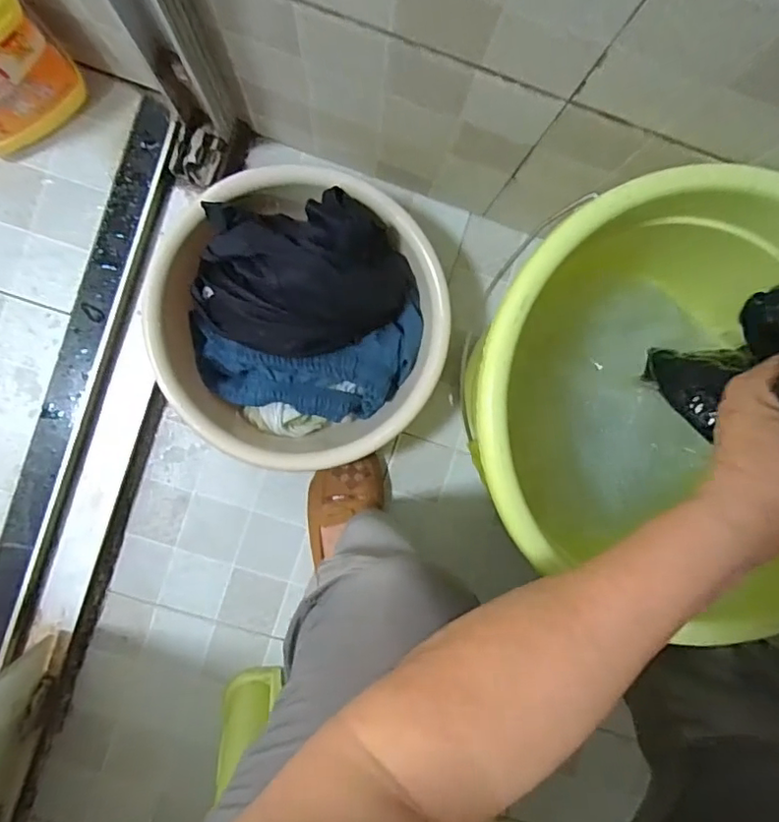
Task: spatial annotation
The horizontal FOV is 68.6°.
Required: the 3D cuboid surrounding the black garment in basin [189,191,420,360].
[{"bbox_3d":[-0.094,-0.144,0.605,0.234,0.087,0.160,-9,92,-4],"label":"black garment in basin"}]

